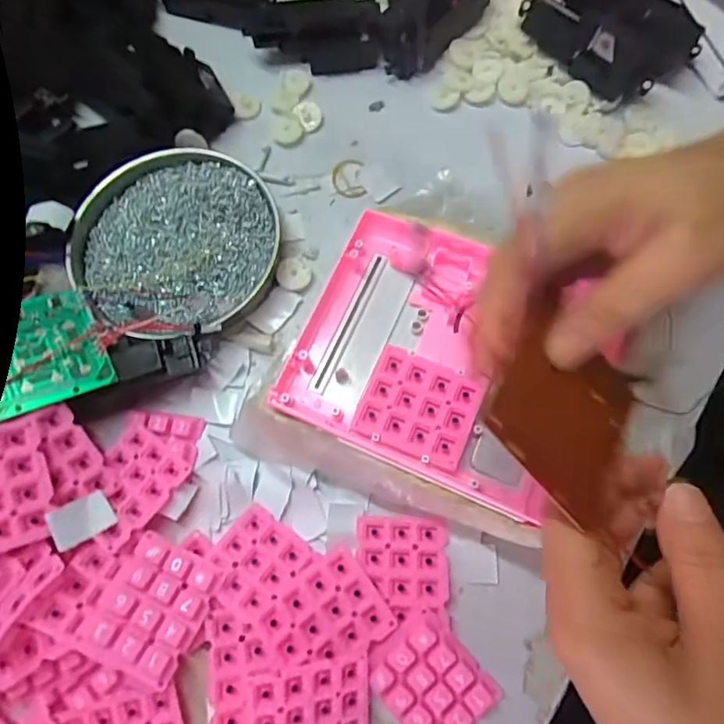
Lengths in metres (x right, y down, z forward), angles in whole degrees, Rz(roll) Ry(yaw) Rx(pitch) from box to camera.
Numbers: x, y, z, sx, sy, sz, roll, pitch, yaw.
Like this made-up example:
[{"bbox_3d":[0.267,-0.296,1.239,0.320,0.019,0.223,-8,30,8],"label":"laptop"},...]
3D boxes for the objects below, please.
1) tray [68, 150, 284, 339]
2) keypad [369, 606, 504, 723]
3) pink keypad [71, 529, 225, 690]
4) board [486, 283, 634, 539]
[{"bbox_3d":[-0.126,-0.083,0.341,0.127,0.029,0.132,-1,72,2],"label":"tray"},{"bbox_3d":[0.033,0.161,0.259,0.047,0.010,0.059,-43,75,-11],"label":"keypad"},{"bbox_3d":[-0.105,0.122,0.258,0.050,0.010,0.059,25,55,2],"label":"pink keypad"},{"bbox_3d":[0.082,0.017,0.204,0.070,0.007,0.072,45,58,-17],"label":"board"}]

